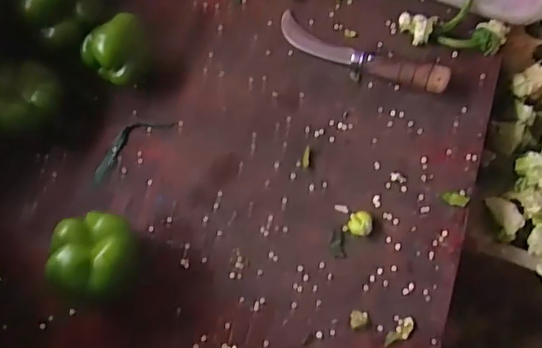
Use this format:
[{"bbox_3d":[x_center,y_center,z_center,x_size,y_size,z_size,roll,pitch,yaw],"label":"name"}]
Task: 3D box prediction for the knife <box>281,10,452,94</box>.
[{"bbox_3d":[0.082,-0.113,0.525,0.165,0.029,0.027,27,77,9],"label":"knife"}]

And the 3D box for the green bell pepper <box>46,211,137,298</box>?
[{"bbox_3d":[-0.146,0.067,0.467,0.055,0.071,0.062,6,75,4],"label":"green bell pepper"}]

